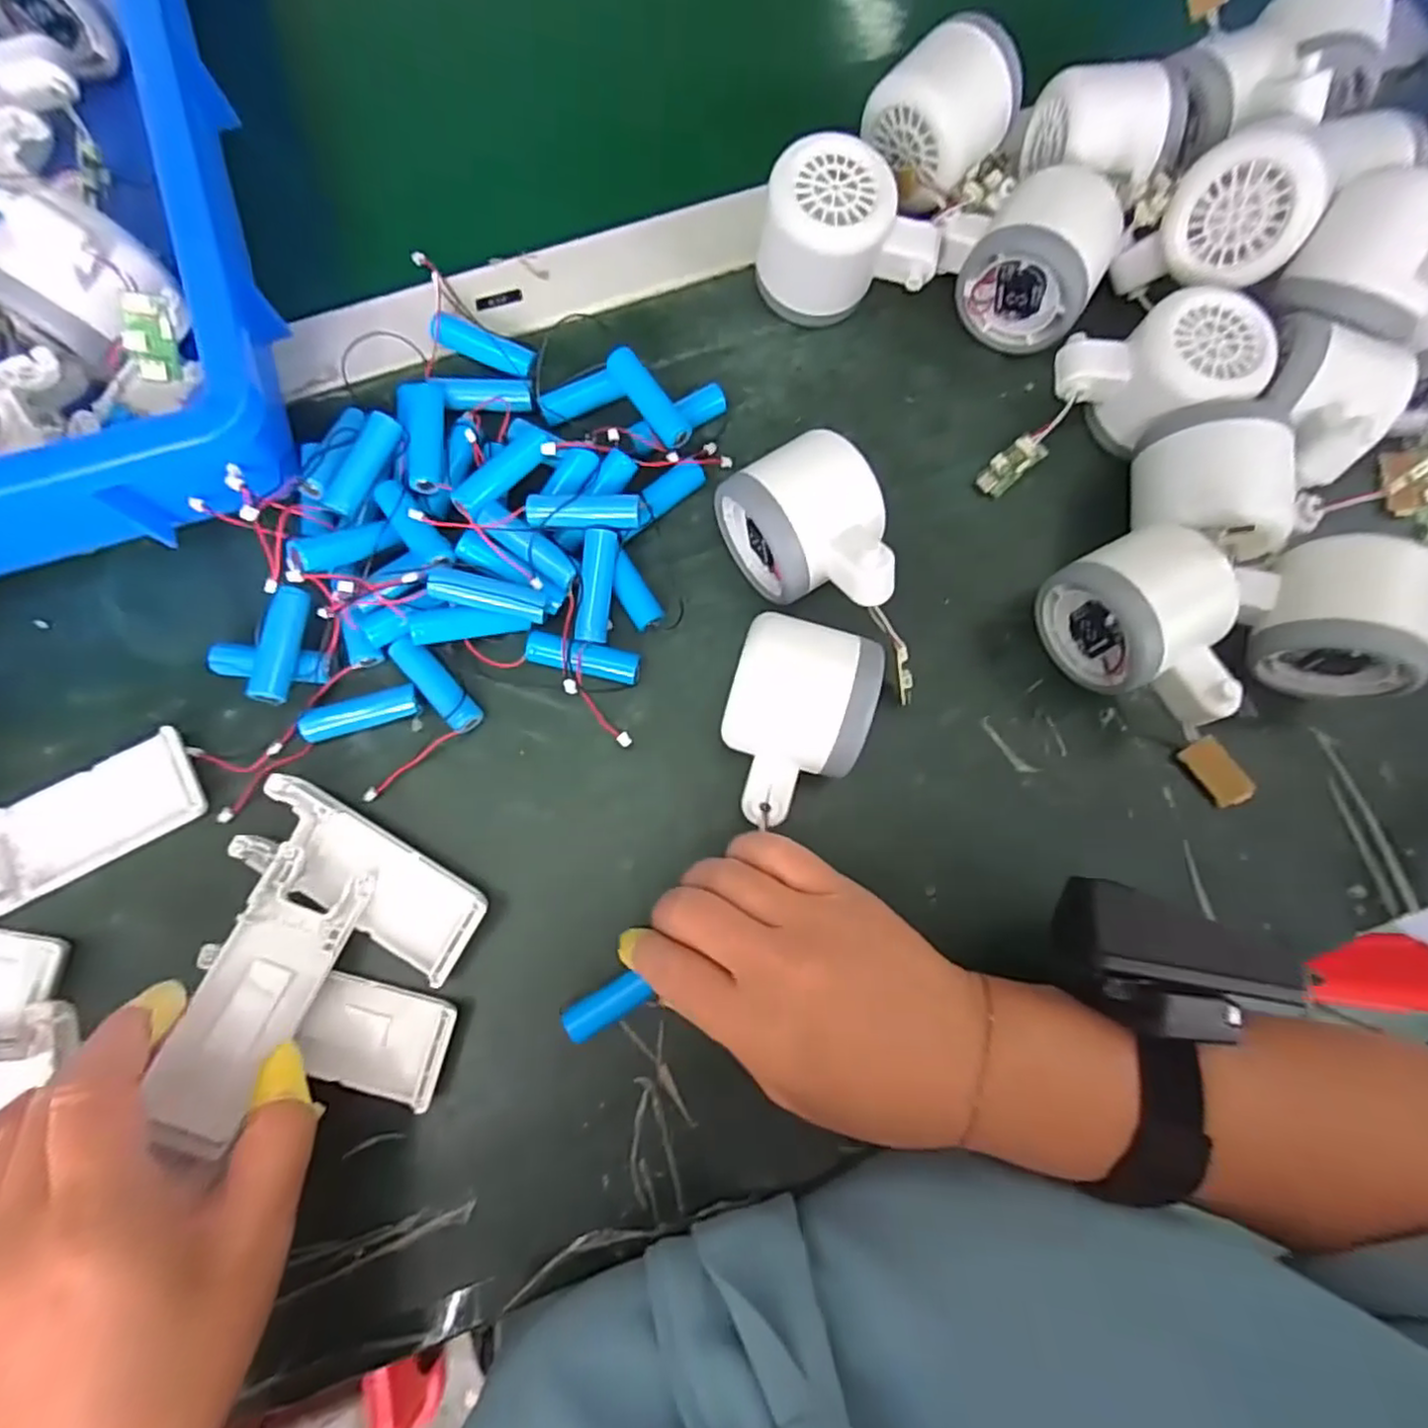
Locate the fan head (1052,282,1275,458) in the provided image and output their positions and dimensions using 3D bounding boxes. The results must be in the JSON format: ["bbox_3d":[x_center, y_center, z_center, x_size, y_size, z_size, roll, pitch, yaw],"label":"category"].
[{"bbox_3d":[0.203,-0.156,0.312,0.079,0.048,0.058,-12,81,-4],"label":"fan head"}]

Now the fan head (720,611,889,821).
[{"bbox_3d":[0.031,0.006,0.279,0.054,0.057,0.078,15,80,0],"label":"fan head"}]

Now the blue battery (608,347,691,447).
[{"bbox_3d":[-0.029,-0.146,0.314,0.014,0.013,0.052,-37,84,-8],"label":"blue battery"}]

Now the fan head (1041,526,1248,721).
[{"bbox_3d":[0.186,-0.034,0.289,0.051,0.057,0.080,-28,83,-7],"label":"fan head"}]

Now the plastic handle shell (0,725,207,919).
[{"bbox_3d":[-0.267,0.047,0.281,0.099,0.014,0.039,-29,83,-7],"label":"plastic handle shell"}]

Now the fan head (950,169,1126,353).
[{"bbox_3d":[0.156,-0.218,0.320,0.058,0.053,0.057,32,81,3],"label":"fan head"}]

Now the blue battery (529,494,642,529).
[{"bbox_3d":[-0.057,-0.090,0.296,0.049,0.013,0.018,0,81,-3],"label":"blue battery"}]

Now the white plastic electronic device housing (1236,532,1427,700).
[{"bbox_3d":[0.266,-0.045,0.294,0.063,0.049,0.059,20,80,1],"label":"white plastic electronic device housing"}]

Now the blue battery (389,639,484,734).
[{"bbox_3d":[-0.123,-0.013,0.298,0.013,0.017,0.049,-41,84,-8],"label":"blue battery"}]

